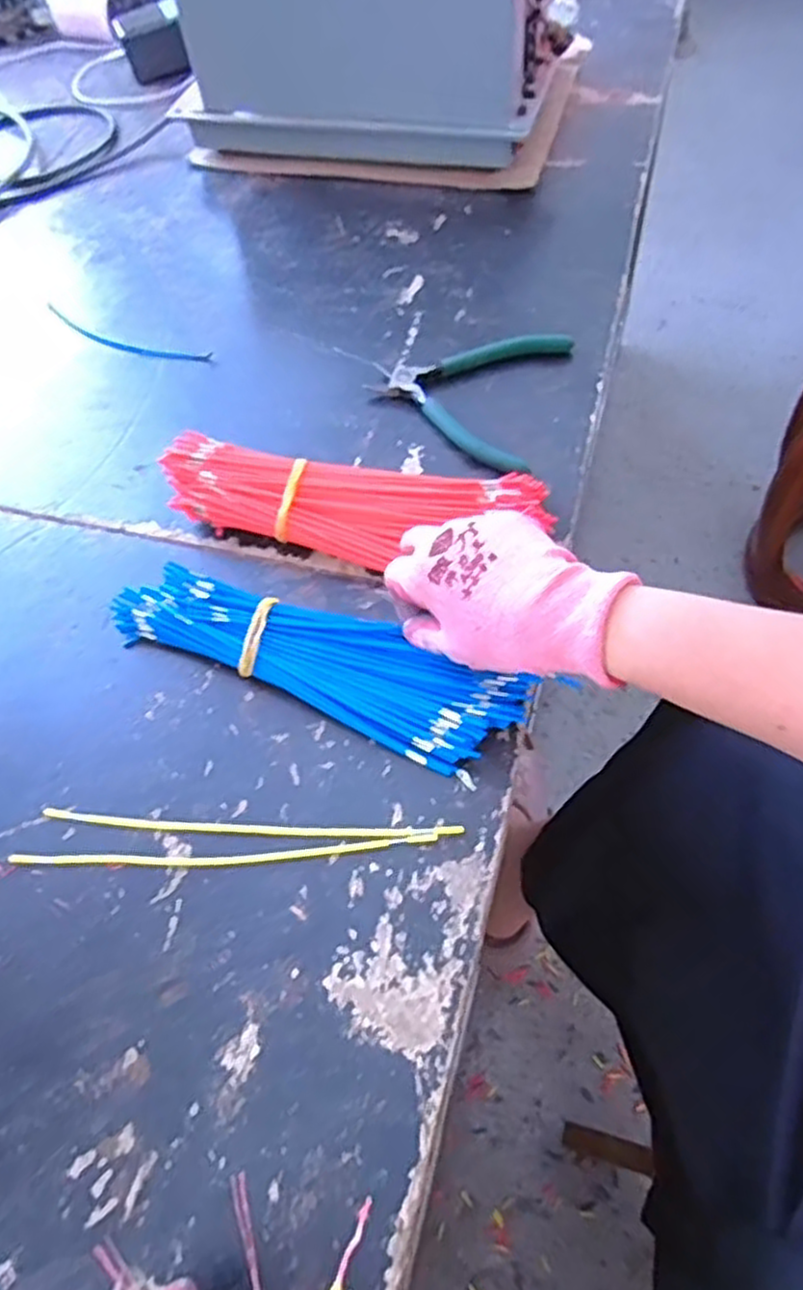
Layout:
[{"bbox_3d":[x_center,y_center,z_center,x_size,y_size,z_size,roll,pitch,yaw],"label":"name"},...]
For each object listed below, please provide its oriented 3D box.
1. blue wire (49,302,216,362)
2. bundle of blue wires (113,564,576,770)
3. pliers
[{"bbox_3d":[-0.231,-0.255,0.640,0.180,0.004,0.027,22,63,16],"label":"blue wire"},{"bbox_3d":[-0.049,0.007,0.456,0.251,0.023,0.067,19,62,15],"label":"bundle of blue wires"},{"bbox_3d":[0.071,-0.190,0.563,0.126,0.014,0.137,-41,65,-19],"label":"pliers"}]

